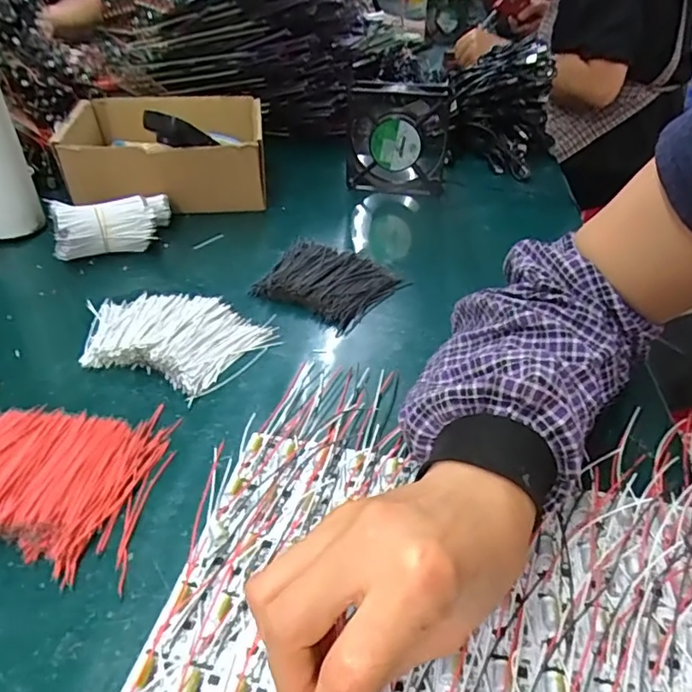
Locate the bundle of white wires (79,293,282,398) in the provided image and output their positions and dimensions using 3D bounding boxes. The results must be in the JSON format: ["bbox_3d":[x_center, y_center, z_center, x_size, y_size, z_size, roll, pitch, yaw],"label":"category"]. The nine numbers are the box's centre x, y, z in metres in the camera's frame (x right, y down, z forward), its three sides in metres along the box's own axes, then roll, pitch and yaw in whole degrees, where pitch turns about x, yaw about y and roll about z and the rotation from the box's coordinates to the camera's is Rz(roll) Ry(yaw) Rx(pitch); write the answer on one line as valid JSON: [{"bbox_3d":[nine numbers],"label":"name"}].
[{"bbox_3d":[-0.147,-0.012,0.441,0.156,0.017,0.097,16,39,18],"label":"bundle of white wires"}]

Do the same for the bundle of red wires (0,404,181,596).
[{"bbox_3d":[-0.185,0.079,0.325,0.137,0.014,0.114,3,37,1],"label":"bundle of red wires"}]

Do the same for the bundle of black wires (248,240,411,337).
[{"bbox_3d":[-0.020,-0.062,0.506,0.118,0.018,0.095,26,43,29],"label":"bundle of black wires"}]

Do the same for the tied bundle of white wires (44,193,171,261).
[{"bbox_3d":[-0.238,-0.126,0.558,0.113,0.053,0.078,-11,38,-16],"label":"tied bundle of white wires"}]

